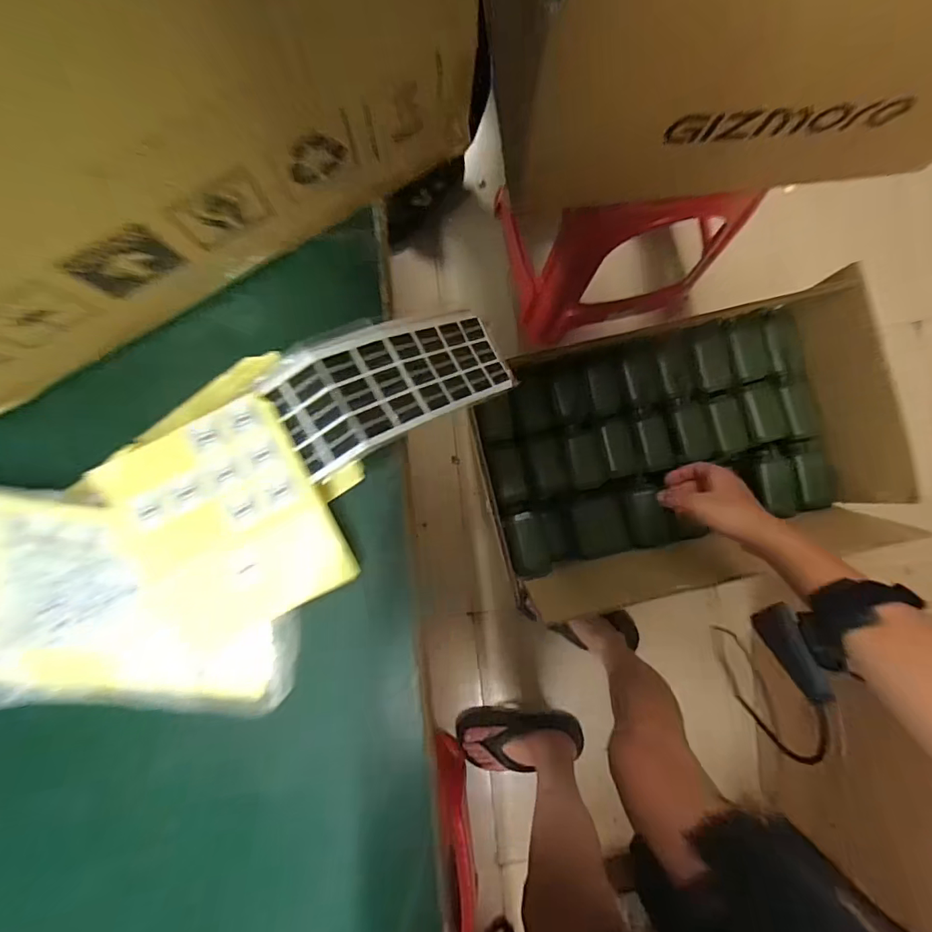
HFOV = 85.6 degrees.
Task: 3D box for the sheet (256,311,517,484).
[{"bbox_3d":[-0.035,-0.053,0.300,0.152,0.029,0.061,-28,87,-36],"label":"sheet"}]

